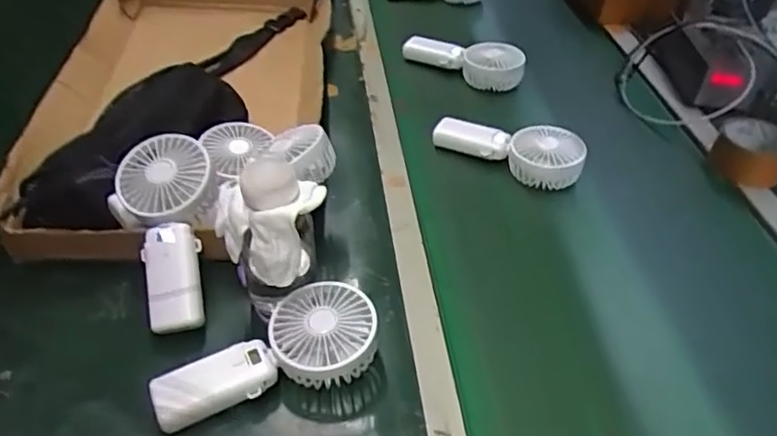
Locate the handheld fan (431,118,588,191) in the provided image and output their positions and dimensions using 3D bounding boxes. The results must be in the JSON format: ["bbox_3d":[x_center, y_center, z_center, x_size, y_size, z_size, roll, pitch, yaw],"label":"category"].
[{"bbox_3d":[0.149,-0.090,0.780,0.187,0.048,0.073,22,45,18],"label":"handheld fan"}]

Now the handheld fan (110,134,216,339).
[{"bbox_3d":[-0.212,0.014,0.583,0.102,0.052,0.191,-7,68,-12],"label":"handheld fan"}]

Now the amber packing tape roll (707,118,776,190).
[{"bbox_3d":[0.459,-0.083,0.782,0.086,0.059,0.079,31,48,27],"label":"amber packing tape roll"}]

